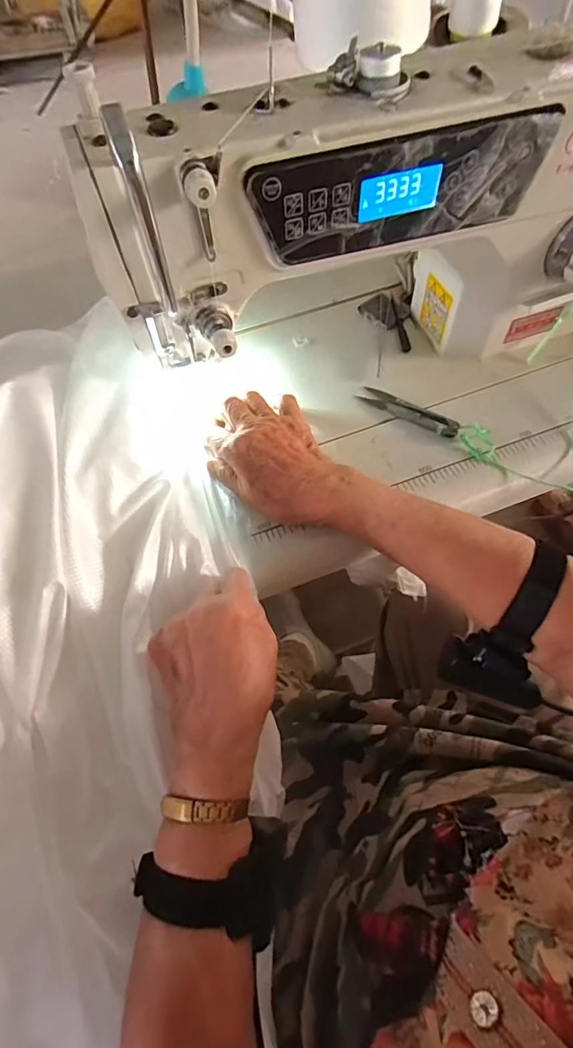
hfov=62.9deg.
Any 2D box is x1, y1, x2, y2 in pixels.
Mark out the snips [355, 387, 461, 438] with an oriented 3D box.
[{"bbox_3d":[0.111,-0.104,0.431,0.095,0.009,0.022,33,67,20],"label":"snips"}]

